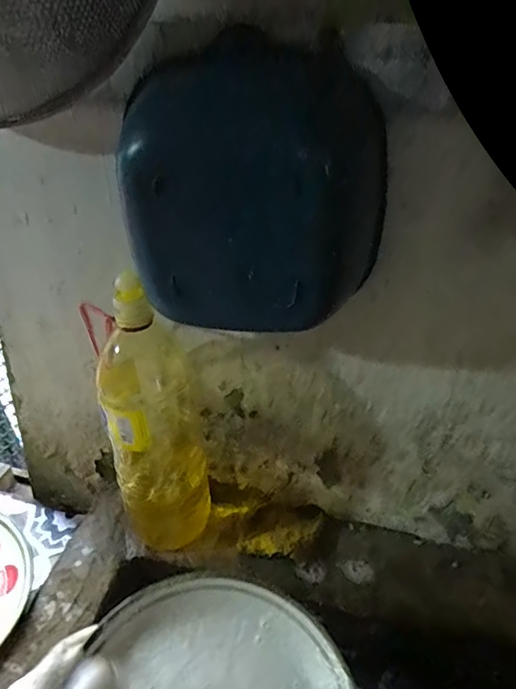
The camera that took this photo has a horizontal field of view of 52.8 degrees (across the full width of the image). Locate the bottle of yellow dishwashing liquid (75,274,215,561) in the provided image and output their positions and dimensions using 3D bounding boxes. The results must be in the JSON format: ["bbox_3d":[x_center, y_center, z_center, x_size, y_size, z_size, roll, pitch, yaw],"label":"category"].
[{"bbox_3d":[-0.102,0.073,0.506,0.092,0.290,0.093,-9,32,-20],"label":"bottle of yellow dishwashing liquid"}]

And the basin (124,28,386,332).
[{"bbox_3d":[-0.003,-0.108,0.376,0.180,0.185,0.055,6,30,7],"label":"basin"}]

